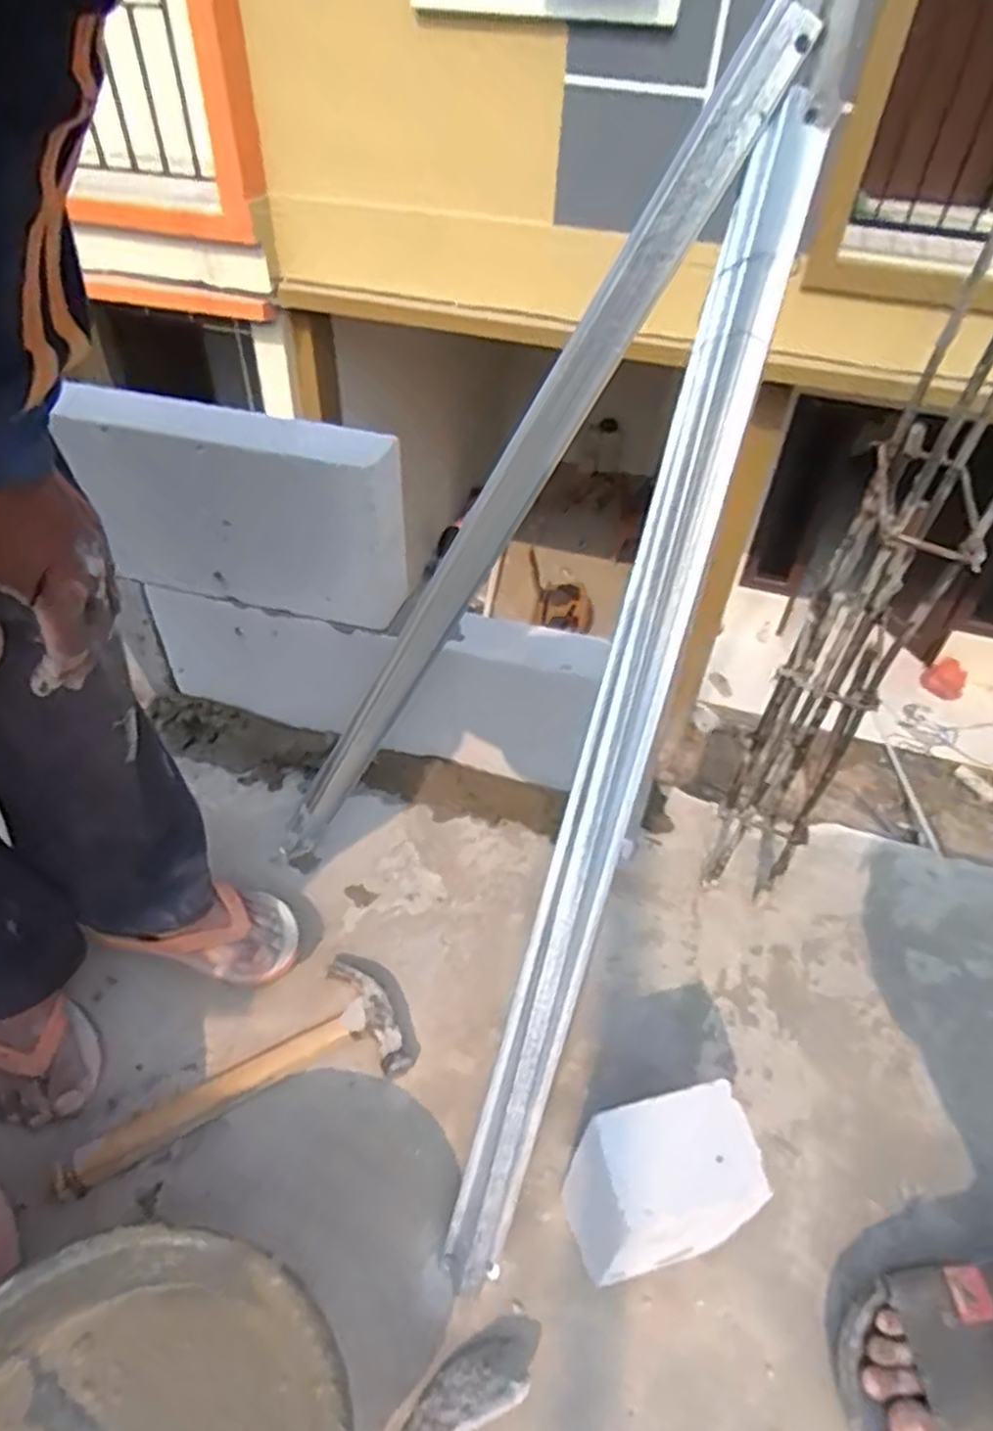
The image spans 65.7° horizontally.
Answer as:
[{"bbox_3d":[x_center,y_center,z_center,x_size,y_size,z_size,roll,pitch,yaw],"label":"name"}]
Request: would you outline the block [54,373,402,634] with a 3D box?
[{"bbox_3d":[-0.270,-0.225,0.854,0.372,0.206,0.073,15,46,11],"label":"block"}]

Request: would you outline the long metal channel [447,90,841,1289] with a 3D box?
[{"bbox_3d":[0.078,0.040,0.533,0.050,0.811,0.051,17,12,13],"label":"long metal channel"}]

